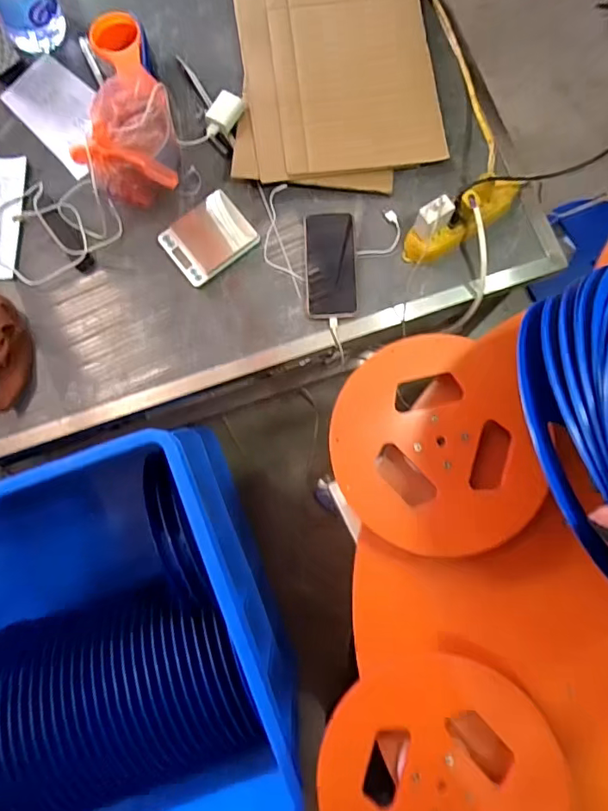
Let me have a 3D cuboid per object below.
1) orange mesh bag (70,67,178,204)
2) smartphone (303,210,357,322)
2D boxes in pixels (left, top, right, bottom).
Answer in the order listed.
[{"bbox_3d":[-0.253,-0.389,0.745,0.127,0.105,0.155,-1,82,3],"label":"orange mesh bag"},{"bbox_3d":[0.040,-0.213,0.760,0.074,0.007,0.165,-2,82,2],"label":"smartphone"}]

